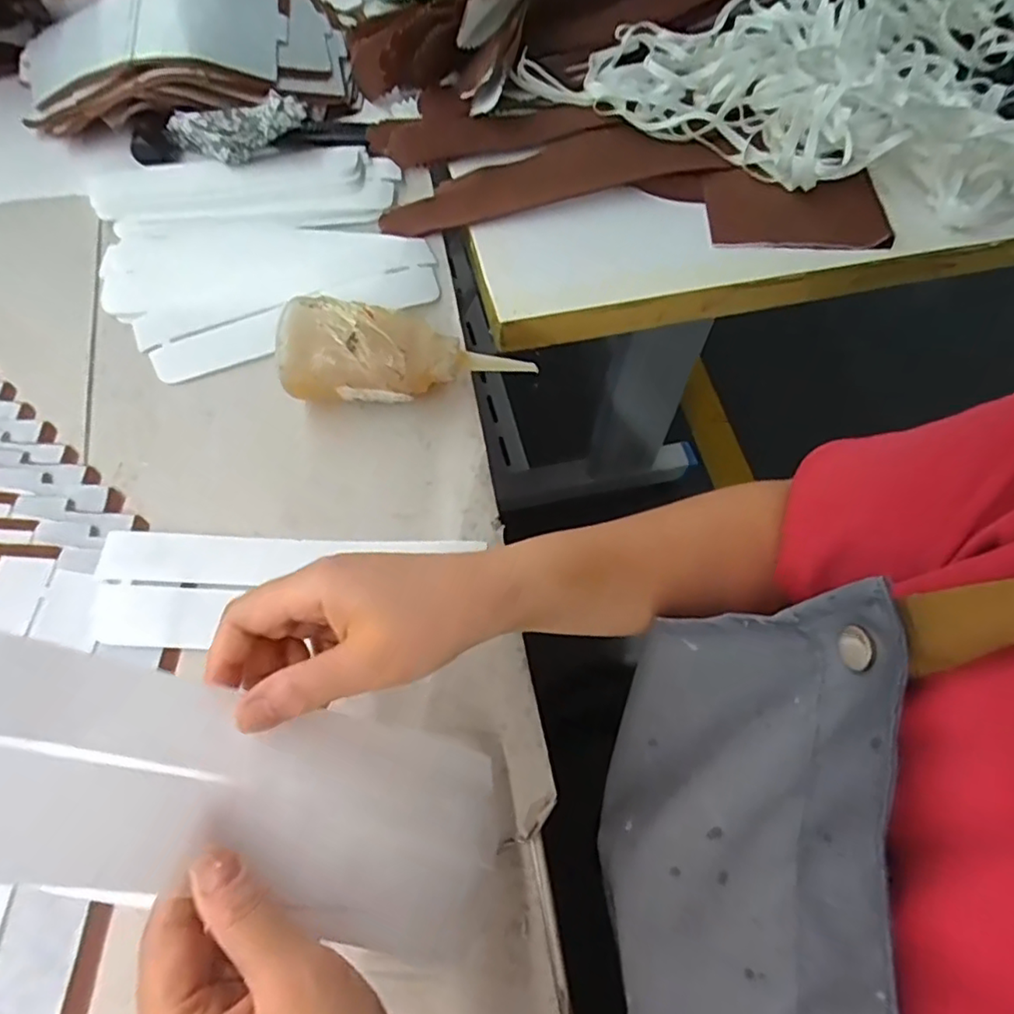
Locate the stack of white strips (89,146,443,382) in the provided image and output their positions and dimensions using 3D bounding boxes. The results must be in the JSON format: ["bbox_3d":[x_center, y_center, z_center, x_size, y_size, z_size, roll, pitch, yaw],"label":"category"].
[{"bbox_3d":[-0.193,-0.214,0.495,0.236,0.020,0.216,-17,64,-11],"label":"stack of white strips"}]

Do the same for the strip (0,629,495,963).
[{"bbox_3d":[-0.095,0.103,0.227,0.217,0.006,0.077,29,44,-26],"label":"strip"}]

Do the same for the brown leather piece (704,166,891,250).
[{"bbox_3d":[0.237,-0.245,0.511,0.139,0.014,0.080,5,67,1],"label":"brown leather piece"}]

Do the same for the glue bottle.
[{"bbox_3d":[-0.065,-0.093,0.407,0.153,0.059,0.049,5,62,1],"label":"glue bottle"}]

